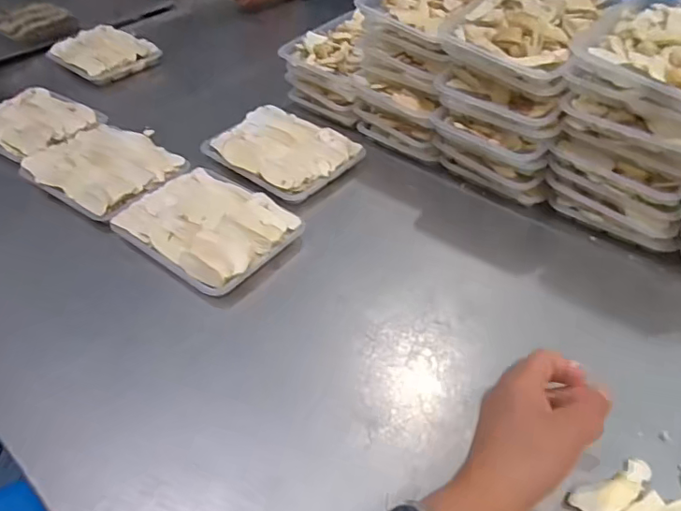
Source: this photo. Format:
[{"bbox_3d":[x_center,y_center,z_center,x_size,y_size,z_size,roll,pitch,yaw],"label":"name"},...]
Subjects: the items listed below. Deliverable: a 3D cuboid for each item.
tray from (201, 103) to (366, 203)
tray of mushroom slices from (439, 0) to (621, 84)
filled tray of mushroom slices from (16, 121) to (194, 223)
[{"bbox_3d":[-0.081,-0.135,0.676,0.182,0.026,0.136,29,53,28],"label":"tray"},{"bbox_3d":[0.204,-0.253,0.563,0.134,0.039,0.183,26,51,26],"label":"tray of mushroom slices"},{"bbox_3d":[-0.301,-0.117,0.659,0.201,0.018,0.140,28,52,27],"label":"filled tray of mushroom slices"}]

